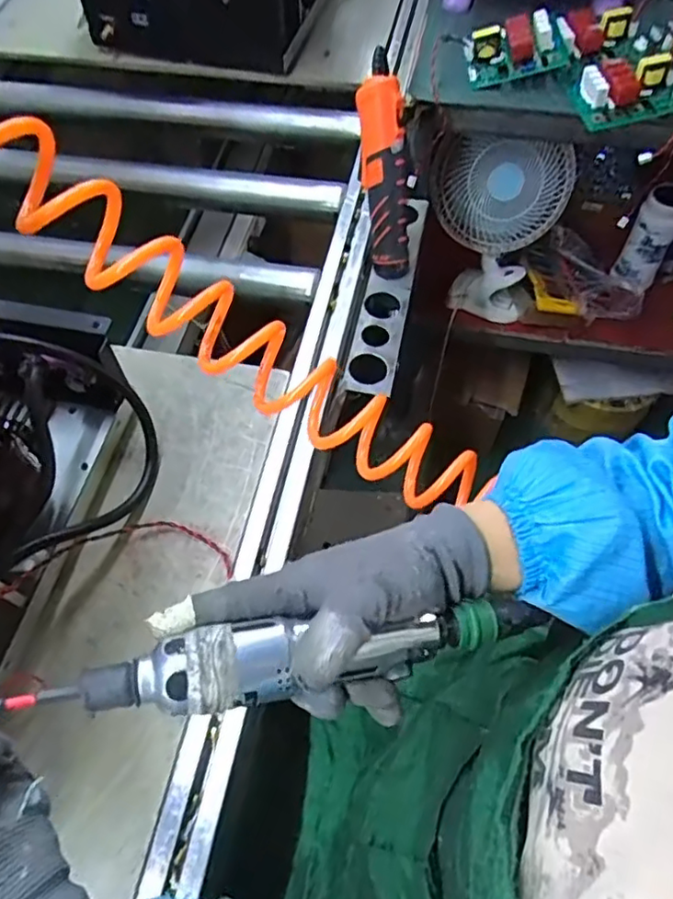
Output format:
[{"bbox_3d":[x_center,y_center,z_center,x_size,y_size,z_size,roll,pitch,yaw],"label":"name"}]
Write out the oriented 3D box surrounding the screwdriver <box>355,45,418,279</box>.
[{"bbox_3d":[0.050,-0.292,0.643,0.048,0.214,0.041,-11,32,-4],"label":"screwdriver"}]

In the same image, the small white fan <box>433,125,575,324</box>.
[{"bbox_3d":[0.252,-0.363,0.981,0.204,0.342,0.107,9,61,7],"label":"small white fan"}]

